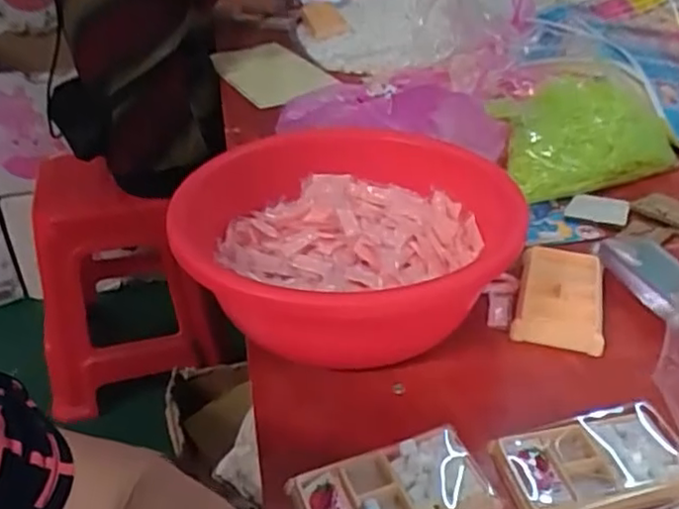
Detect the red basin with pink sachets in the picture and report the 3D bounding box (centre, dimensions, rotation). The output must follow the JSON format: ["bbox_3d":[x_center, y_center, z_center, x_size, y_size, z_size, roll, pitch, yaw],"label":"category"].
[{"bbox_3d":[0.008,-0.003,0.646,0.295,0.135,0.295,-1,34,1],"label":"red basin with pink sachets"}]

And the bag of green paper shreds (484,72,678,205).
[{"bbox_3d":[0.309,-0.159,0.856,0.209,0.100,0.165,-5,34,-5],"label":"bag of green paper shreds"}]

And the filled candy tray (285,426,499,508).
[{"bbox_3d":[0.038,0.170,0.480,0.133,0.015,0.075,-12,35,-15],"label":"filled candy tray"}]

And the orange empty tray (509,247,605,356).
[{"bbox_3d":[0.217,0.040,0.667,0.078,0.030,0.137,7,35,14],"label":"orange empty tray"}]

